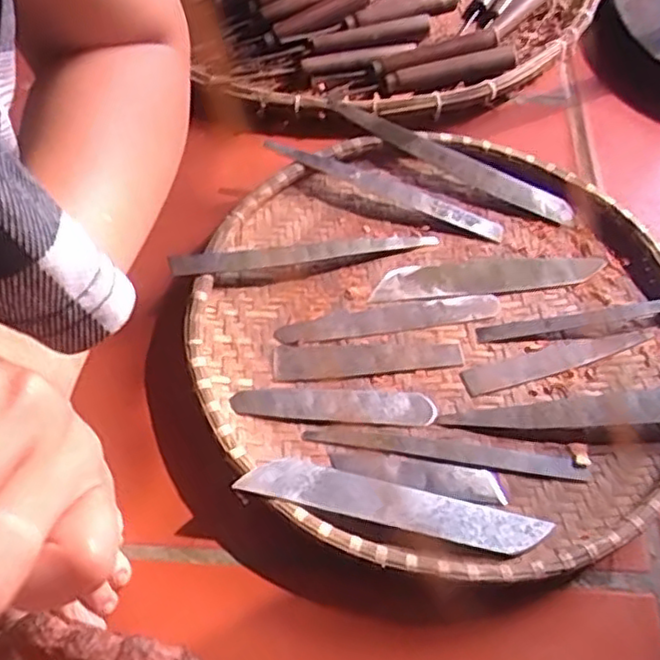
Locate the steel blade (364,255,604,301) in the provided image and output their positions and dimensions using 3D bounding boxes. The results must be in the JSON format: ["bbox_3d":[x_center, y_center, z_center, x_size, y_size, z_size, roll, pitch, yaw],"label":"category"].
[{"bbox_3d":[0.115,-0.042,0.514,0.171,0.005,0.030,-5,59,-2],"label":"steel blade"}]

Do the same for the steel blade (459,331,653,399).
[{"bbox_3d":[0.156,0.019,0.479,0.134,0.009,0.021,-15,61,-10],"label":"steel blade"}]

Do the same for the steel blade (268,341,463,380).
[{"bbox_3d":[0.025,0.019,0.479,0.131,0.004,0.026,-3,60,-3],"label":"steel blade"}]

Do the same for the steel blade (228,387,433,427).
[{"bbox_3d":[0.003,0.049,0.454,0.130,0.006,0.024,0,60,-1],"label":"steel blade"}]

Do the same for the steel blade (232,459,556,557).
[{"bbox_3d":[0.038,0.104,0.404,0.177,0.006,0.031,15,44,0],"label":"steel blade"}]

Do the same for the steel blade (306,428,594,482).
[{"bbox_3d":[0.074,0.077,0.445,0.175,0.005,0.020,7,60,3],"label":"steel blade"}]

